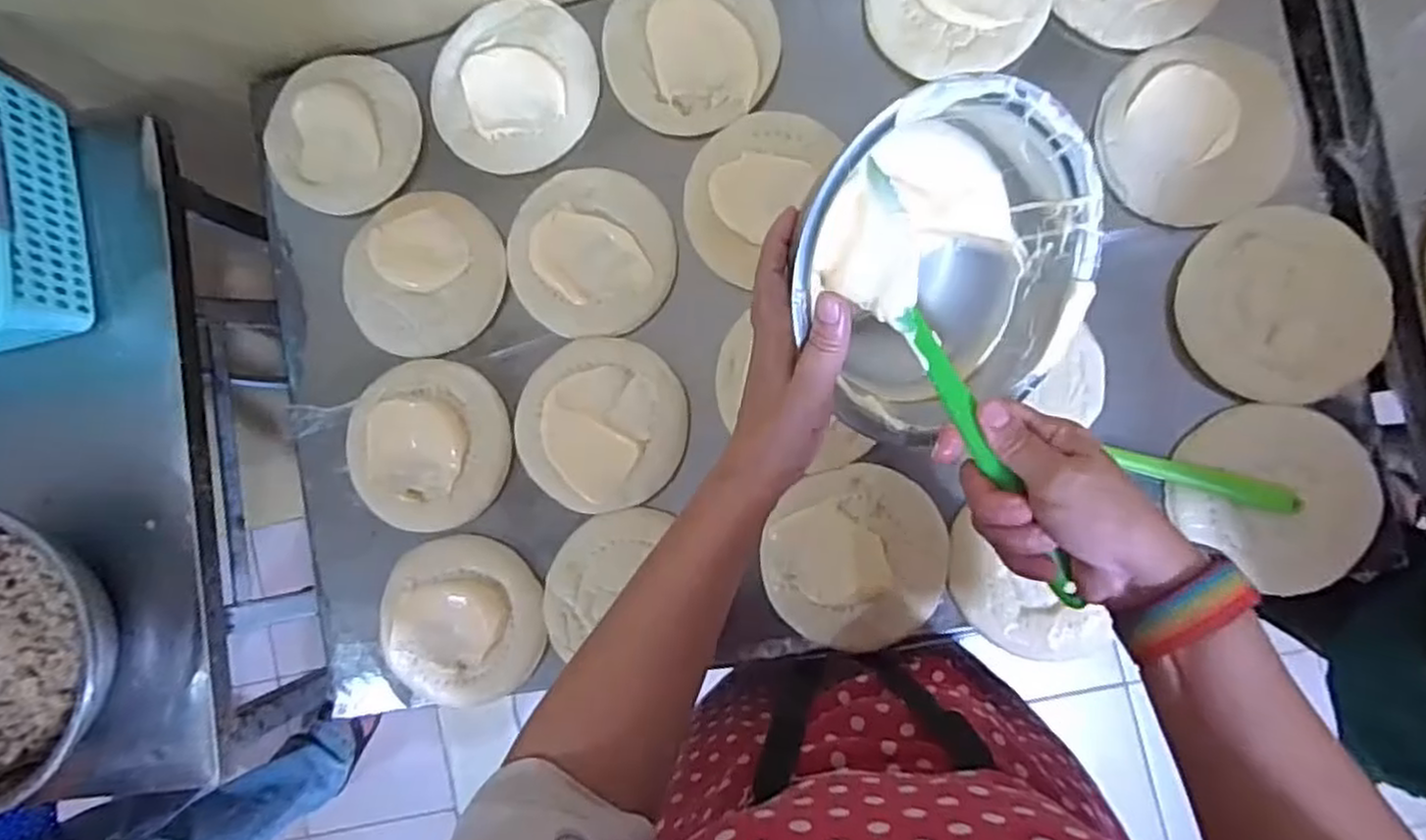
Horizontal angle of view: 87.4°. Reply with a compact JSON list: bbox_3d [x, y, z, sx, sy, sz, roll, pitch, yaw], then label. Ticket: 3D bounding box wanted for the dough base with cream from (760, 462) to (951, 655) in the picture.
[{"bbox_3d":[0.118,0.112,0.608,0.140,0.019,0.145,0,89,7],"label":"dough base with cream"}]

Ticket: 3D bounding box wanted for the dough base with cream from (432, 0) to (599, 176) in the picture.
[{"bbox_3d":[-0.177,-0.303,0.665,0.143,0.019,0.155,0,89,7],"label":"dough base with cream"}]

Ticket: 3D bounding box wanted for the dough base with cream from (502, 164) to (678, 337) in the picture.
[{"bbox_3d":[-0.108,-0.145,0.645,0.141,0.027,0.141,26,92,6],"label":"dough base with cream"}]

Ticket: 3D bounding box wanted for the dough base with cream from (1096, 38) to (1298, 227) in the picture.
[{"bbox_3d":[0.383,-0.231,0.595,0.131,0.026,0.146,-21,87,6],"label":"dough base with cream"}]

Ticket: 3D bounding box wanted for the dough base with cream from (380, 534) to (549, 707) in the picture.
[{"bbox_3d":[-0.216,0.175,0.639,0.139,0.015,0.142,7,90,7],"label":"dough base with cream"}]

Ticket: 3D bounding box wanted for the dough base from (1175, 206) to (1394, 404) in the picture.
[{"bbox_3d":[0.443,-0.089,0.580,0.139,0.012,0.143,1,94,18],"label":"dough base"}]

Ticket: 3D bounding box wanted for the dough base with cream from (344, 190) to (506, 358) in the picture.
[{"bbox_3d":[-0.257,-0.129,0.654,0.137,0.013,0.140,0,89,7],"label":"dough base with cream"}]

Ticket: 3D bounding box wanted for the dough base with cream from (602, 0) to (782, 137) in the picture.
[{"bbox_3d":[-0.019,-0.325,0.645,0.146,0.017,0.144,0,89,7],"label":"dough base with cream"}]

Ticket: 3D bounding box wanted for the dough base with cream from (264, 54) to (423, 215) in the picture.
[{"bbox_3d":[-0.337,-0.258,0.674,0.135,0.023,0.134,9,90,7],"label":"dough base with cream"}]

